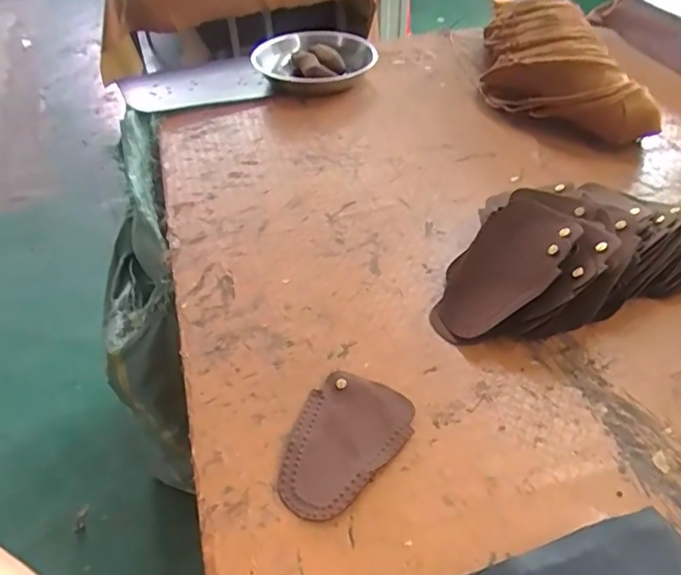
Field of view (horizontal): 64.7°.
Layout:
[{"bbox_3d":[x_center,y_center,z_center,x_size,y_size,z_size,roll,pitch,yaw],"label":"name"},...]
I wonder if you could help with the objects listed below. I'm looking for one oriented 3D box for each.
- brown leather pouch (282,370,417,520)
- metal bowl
[{"bbox_3d":[0.004,0.123,0.425,0.085,0.006,0.123,14,47,16],"label":"brown leather pouch"},{"bbox_3d":[-0.046,-0.378,0.915,0.199,0.058,0.199,-1,44,1],"label":"metal bowl"}]

